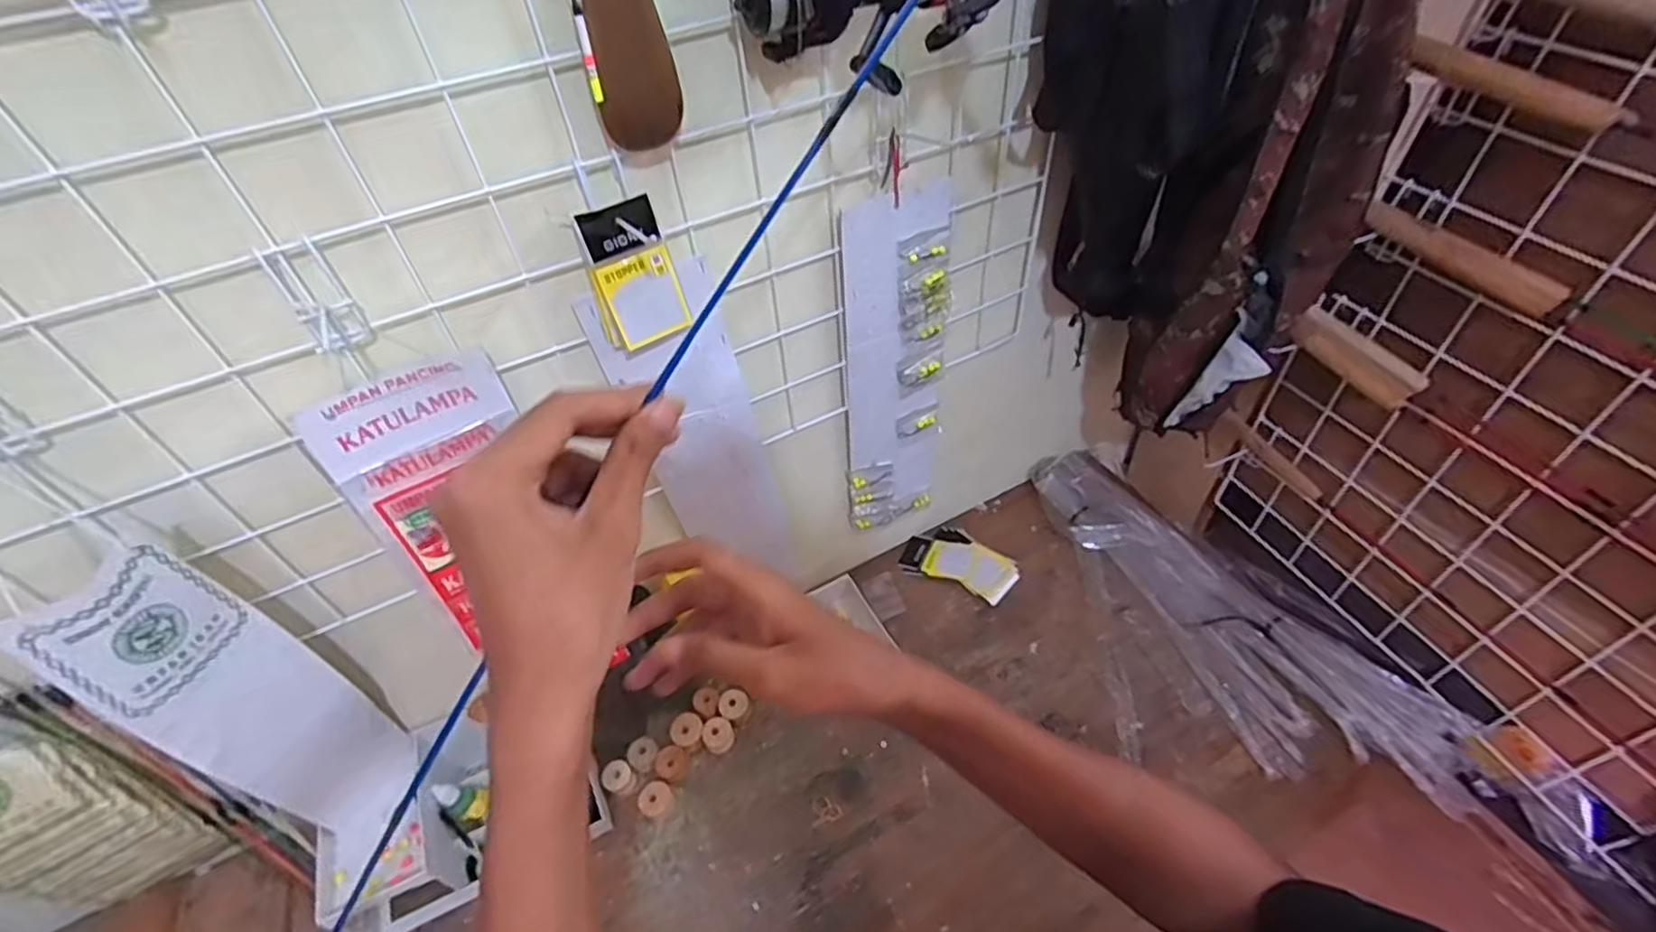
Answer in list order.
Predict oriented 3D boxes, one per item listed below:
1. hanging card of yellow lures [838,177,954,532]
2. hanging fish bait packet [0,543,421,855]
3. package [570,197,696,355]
[{"bbox_3d":[0.068,-0.080,0.704,0.107,0.394,0.021,-18,48,-10],"label":"hanging card of yellow lures"},{"bbox_3d":[-0.410,0.192,0.528,0.032,0.364,0.093,27,55,27],"label":"hanging fish bait packet"},{"bbox_3d":[-0.135,-0.132,0.485,0.055,0.094,0.017,-25,36,-18],"label":"package"}]

